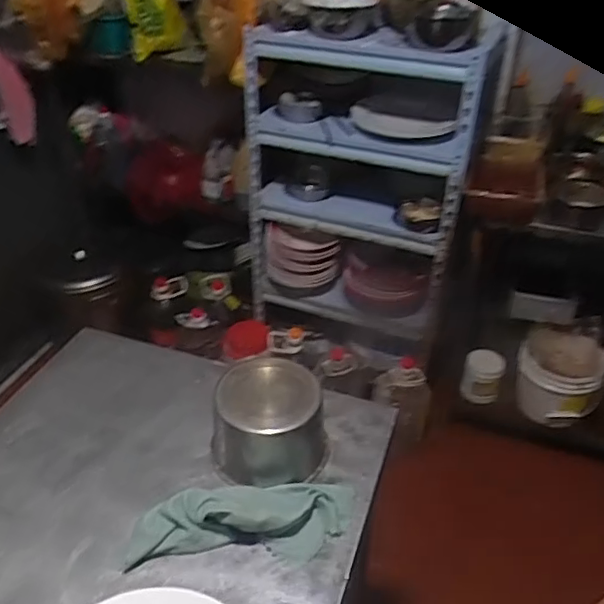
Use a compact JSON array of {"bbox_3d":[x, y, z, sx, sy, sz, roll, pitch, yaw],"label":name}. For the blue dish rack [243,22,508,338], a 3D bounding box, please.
[{"bbox_3d":[0.153,-0.311,1.697,0.623,0.868,0.209,10,37,13],"label":"blue dish rack"}]

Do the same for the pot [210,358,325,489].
[{"bbox_3d":[-0.049,0.168,0.856,0.164,0.111,0.138,2,36,2],"label":"pot"}]

